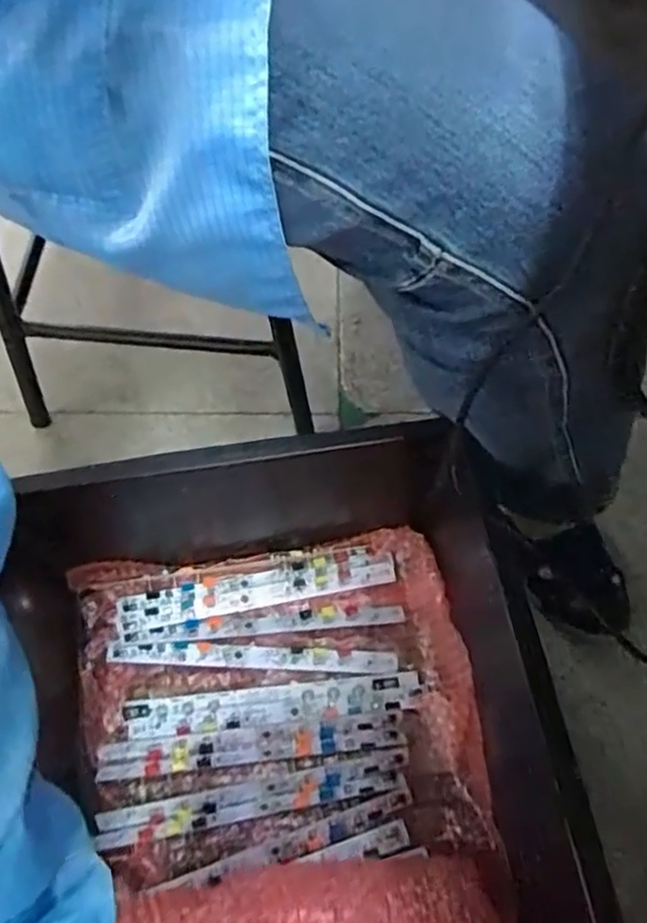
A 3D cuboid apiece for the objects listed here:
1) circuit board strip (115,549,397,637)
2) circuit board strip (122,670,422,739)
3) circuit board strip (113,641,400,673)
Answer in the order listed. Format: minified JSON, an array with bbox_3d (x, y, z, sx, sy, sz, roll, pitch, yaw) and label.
[{"bbox_3d":[-0.070,0.133,0.723,0.287,0.007,0.038,-11,64,-5],"label":"circuit board strip"},{"bbox_3d":[-0.048,0.237,0.676,0.283,0.006,0.037,-5,64,-2],"label":"circuit board strip"},{"bbox_3d":[-0.072,0.196,0.696,0.285,0.004,0.024,2,63,1],"label":"circuit board strip"}]

